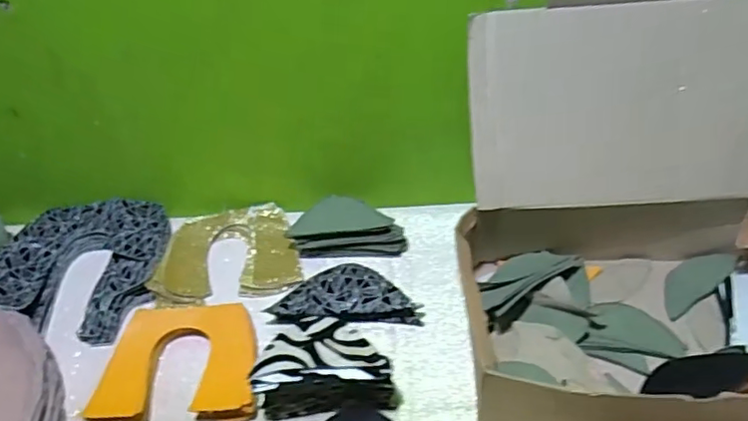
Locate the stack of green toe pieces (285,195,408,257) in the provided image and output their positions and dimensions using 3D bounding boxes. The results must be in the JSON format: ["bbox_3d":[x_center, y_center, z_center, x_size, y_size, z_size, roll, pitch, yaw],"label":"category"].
[{"bbox_3d":[-0.030,0.020,0.698,0.133,0.049,0.055,-3,44,5],"label":"stack of green toe pieces"}]

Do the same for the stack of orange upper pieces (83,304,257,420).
[{"bbox_3d":[-0.194,0.153,0.592,0.154,0.024,0.119,-5,47,2],"label":"stack of orange upper pieces"}]

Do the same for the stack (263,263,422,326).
[{"bbox_3d":[-0.030,0.091,0.645,0.157,0.029,0.074,-4,47,3],"label":"stack"}]

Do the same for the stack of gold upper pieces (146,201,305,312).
[{"bbox_3d":[-0.172,0.048,0.702,0.159,0.034,0.135,-8,47,-1],"label":"stack of gold upper pieces"}]

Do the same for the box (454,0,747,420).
[{"bbox_3d":[0.252,0.001,0.537,0.333,0.252,0.321,1,44,9],"label":"box"}]

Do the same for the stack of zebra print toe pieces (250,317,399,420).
[{"bbox_3d":[-0.044,0.148,0.551,0.125,0.081,0.063,-6,44,-1],"label":"stack of zebra print toe pieces"}]

